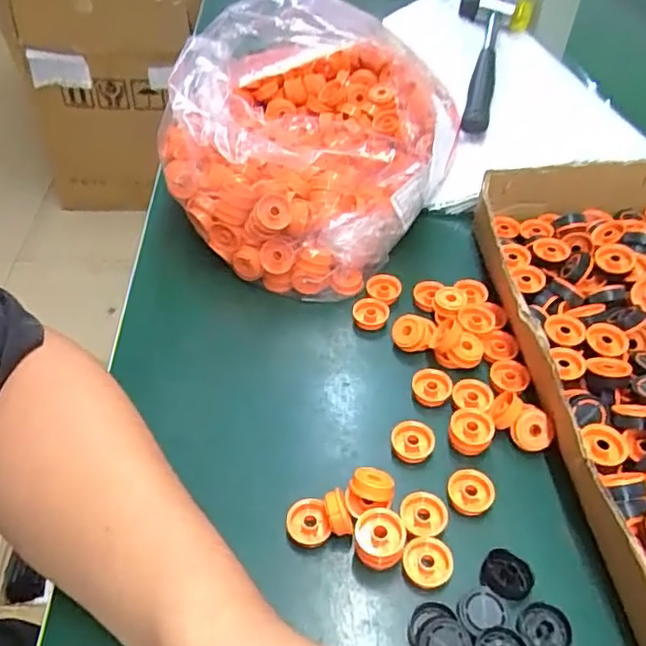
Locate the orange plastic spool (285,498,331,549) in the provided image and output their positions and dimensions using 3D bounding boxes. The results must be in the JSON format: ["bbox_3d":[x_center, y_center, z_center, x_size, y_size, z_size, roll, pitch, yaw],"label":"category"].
[{"bbox_3d":[-0.009,0.112,0.342,0.023,0.007,0.027,-12,48,-7],"label":"orange plastic spool"}]

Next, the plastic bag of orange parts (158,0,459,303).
[{"bbox_3d":[-0.010,-0.158,0.490,0.204,0.170,0.230,18,51,19],"label":"plastic bag of orange parts"}]

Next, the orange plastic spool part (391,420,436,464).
[{"bbox_3d":[0.055,0.073,0.377,0.026,0.010,0.023,11,49,14],"label":"orange plastic spool part"}]

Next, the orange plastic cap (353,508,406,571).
[{"bbox_3d":[0.030,0.115,0.328,0.026,0.018,0.025,-7,47,-3],"label":"orange plastic cap"}]

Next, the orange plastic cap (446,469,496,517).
[{"bbox_3d":[0.085,0.097,0.354,0.026,0.009,0.024,-2,47,2],"label":"orange plastic cap"}]

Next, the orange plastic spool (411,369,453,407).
[{"bbox_3d":[0.072,0.043,0.406,0.025,0.011,0.022,-1,47,3],"label":"orange plastic spool"}]

